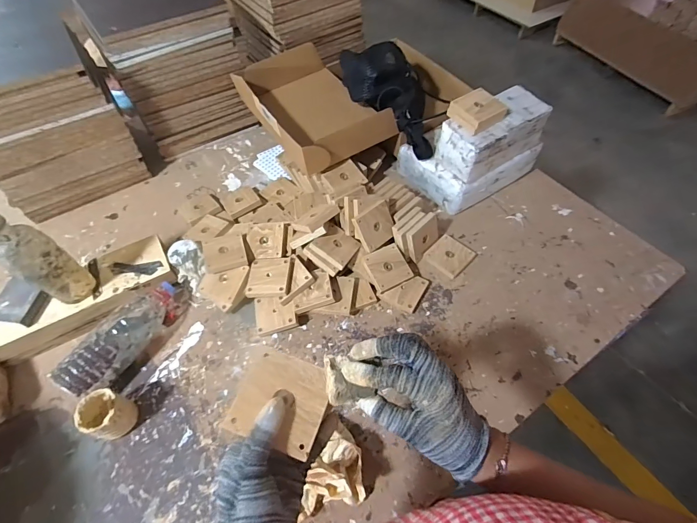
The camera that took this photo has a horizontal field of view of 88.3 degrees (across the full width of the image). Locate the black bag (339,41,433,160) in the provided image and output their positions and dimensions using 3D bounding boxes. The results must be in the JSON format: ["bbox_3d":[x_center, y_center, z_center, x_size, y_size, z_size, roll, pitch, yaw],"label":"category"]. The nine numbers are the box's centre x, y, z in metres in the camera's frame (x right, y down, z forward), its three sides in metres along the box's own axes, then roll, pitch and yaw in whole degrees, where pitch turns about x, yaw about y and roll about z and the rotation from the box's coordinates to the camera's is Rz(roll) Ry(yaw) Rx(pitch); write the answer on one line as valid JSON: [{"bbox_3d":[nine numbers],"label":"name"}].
[{"bbox_3d":[0.136,-0.402,0.885,0.182,0.109,0.339,-27,74,-16],"label":"black bag"}]

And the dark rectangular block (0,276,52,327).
[{"bbox_3d":[-0.599,0.077,0.652,0.074,0.025,0.082,12,57,8],"label":"dark rectangular block"}]

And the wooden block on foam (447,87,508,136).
[{"bbox_3d":[0.266,-0.318,0.751,0.091,0.038,0.086,-28,60,-17],"label":"wooden block on foam"}]

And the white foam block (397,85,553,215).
[{"bbox_3d":[0.294,-0.279,0.858,0.268,0.193,0.208,-31,61,-19],"label":"white foam block"}]

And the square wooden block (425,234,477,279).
[{"bbox_3d":[0.226,-0.013,0.794,0.083,0.011,0.095,38,65,22],"label":"square wooden block"}]

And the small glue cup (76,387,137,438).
[{"bbox_3d":[-0.395,0.254,0.592,0.075,0.078,0.068,11,57,8],"label":"small glue cup"}]

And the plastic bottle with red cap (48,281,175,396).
[{"bbox_3d":[-0.413,0.137,0.668,0.079,0.084,0.231,22,59,14],"label":"plastic bottle with red cap"}]

